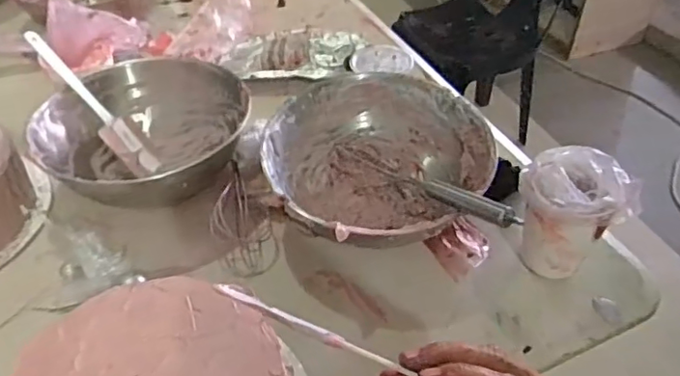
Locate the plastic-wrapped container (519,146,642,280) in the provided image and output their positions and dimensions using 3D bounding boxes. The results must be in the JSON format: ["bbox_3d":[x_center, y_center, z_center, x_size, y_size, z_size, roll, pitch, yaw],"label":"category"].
[{"bbox_3d":[0.224,0.029,0.569,0.103,0.117,0.084,13,44,13],"label":"plastic-wrapped container"}]

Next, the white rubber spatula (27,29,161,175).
[{"bbox_3d":[-0.303,-0.104,0.704,0.218,0.015,0.033,51,54,-4],"label":"white rubber spatula"}]

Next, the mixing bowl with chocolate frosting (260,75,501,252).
[{"bbox_3d":[0.037,-0.022,0.637,0.225,0.088,0.234,0,43,0],"label":"mixing bowl with chocolate frosting"}]

